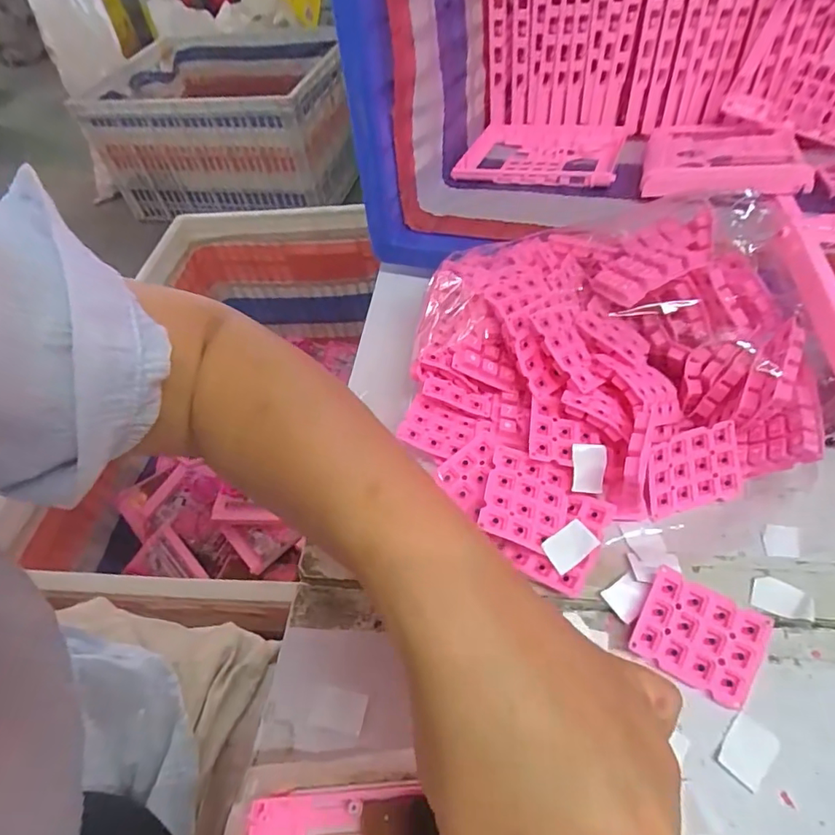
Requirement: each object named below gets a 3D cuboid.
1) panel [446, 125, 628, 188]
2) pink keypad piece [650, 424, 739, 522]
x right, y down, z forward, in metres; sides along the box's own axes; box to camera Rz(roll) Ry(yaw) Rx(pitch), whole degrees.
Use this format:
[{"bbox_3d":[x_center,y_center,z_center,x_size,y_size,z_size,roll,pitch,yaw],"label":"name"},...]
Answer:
[{"bbox_3d":[0.138,-0.291,0.591,0.162,0.021,0.141,13,49,19],"label":"panel"},{"bbox_3d":[0.170,0.034,0.330,0.060,0.049,0.004,-15,13,-3],"label":"pink keypad piece"}]

